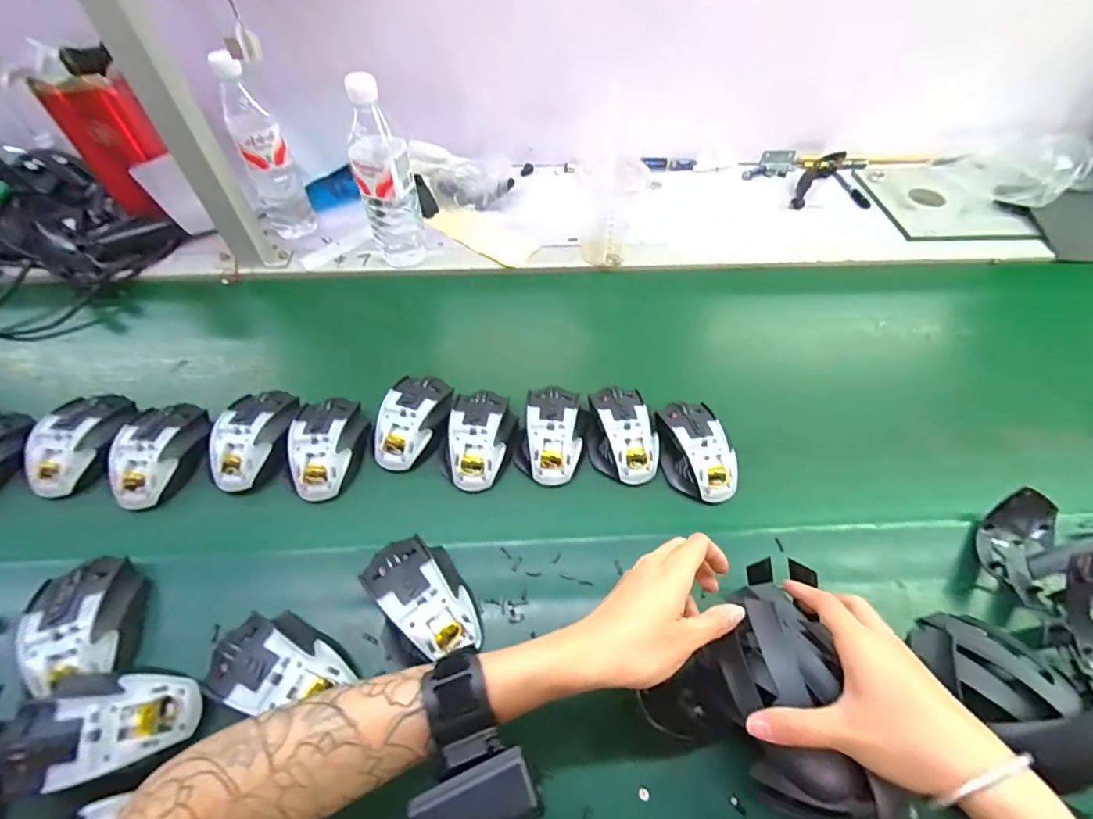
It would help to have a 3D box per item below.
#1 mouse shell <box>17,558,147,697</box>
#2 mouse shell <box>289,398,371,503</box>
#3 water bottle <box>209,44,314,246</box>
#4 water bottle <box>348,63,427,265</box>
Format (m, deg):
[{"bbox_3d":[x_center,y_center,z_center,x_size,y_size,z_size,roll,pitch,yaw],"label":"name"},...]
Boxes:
[{"bbox_3d":[-0.371,0.168,0.391,0.078,0.037,0.103,-17,56,-14],"label":"mouse shell"},{"bbox_3d":[-0.224,0.034,0.505,0.065,0.039,0.110,-6,54,-6],"label":"mouse shell"},{"bbox_3d":[-0.380,-0.336,0.651,0.069,0.218,0.058,-23,58,-18],"label":"water bottle"},{"bbox_3d":[-0.201,-0.287,0.608,0.068,0.219,0.061,-19,57,-15],"label":"water bottle"}]

